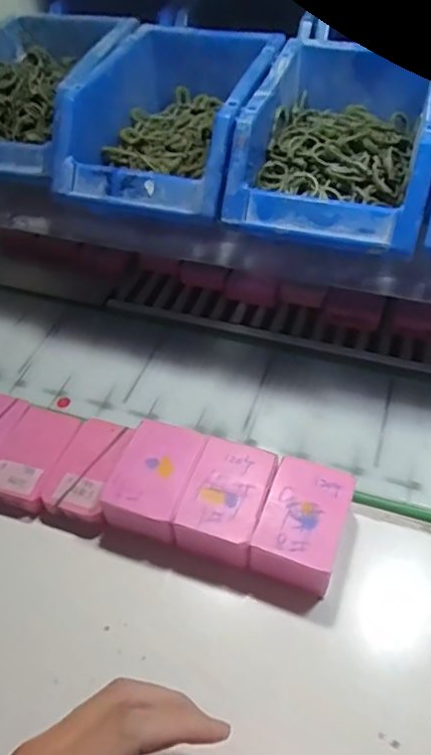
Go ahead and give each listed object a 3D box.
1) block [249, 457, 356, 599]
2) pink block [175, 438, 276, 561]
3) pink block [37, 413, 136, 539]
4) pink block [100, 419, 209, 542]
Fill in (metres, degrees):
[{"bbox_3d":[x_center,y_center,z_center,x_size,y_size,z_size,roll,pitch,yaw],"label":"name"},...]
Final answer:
[{"bbox_3d":[0.054,0.093,0.357,0.052,0.034,0.077,18,52,15],"label":"block"},{"bbox_3d":[0.007,0.082,0.368,0.048,0.035,0.075,14,50,14],"label":"pink block"},{"bbox_3d":[-0.083,0.066,0.388,0.045,0.016,0.078,17,54,15],"label":"pink block"},{"bbox_3d":[-0.038,0.070,0.382,0.050,0.032,0.073,15,50,14],"label":"pink block"}]

